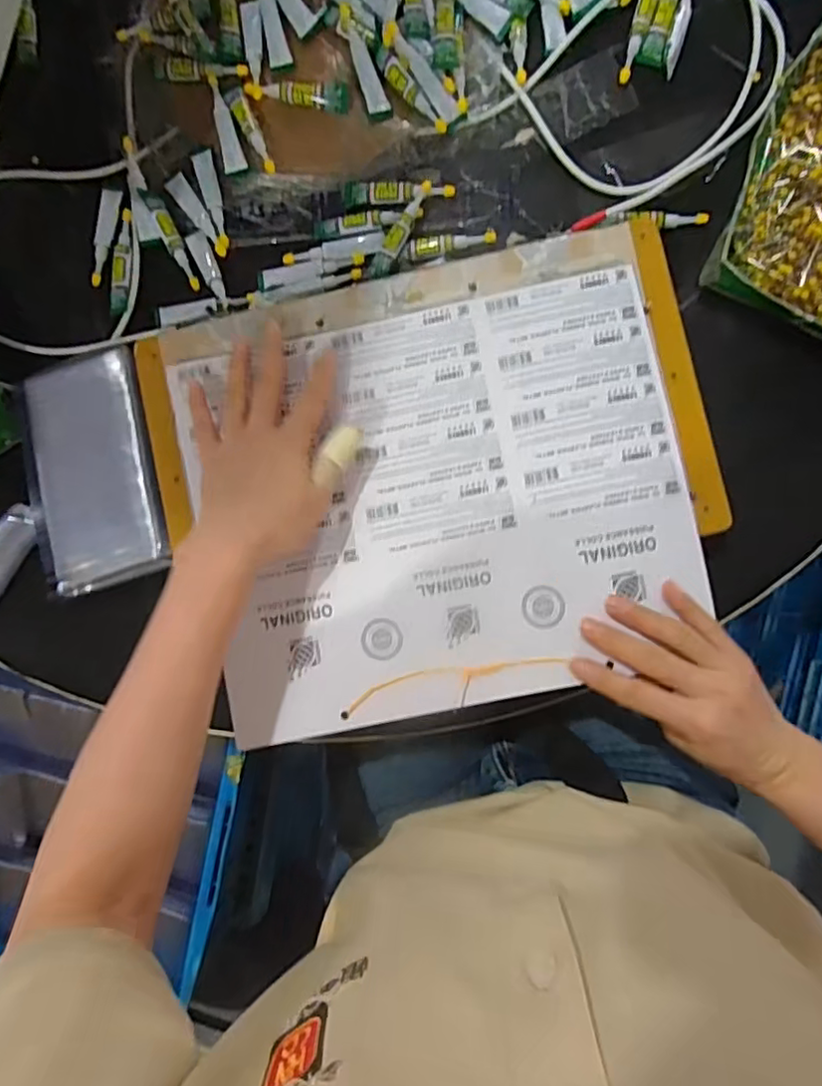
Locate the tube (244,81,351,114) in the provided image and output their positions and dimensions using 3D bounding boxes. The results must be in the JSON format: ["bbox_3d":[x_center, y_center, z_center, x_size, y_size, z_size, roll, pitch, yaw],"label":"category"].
[{"bbox_3d":[-0.084,-0.334,0.443,0.076,0.006,0.018,8,88,5],"label":"tube"}]

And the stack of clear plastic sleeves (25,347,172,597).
[{"bbox_3d":[-0.228,-0.051,0.432,0.093,0.017,0.158,-14,86,4],"label":"stack of clear plastic sleeves"}]

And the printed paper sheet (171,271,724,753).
[{"bbox_3d":[0.017,-0.025,0.401,0.321,0.009,0.265,-12,85,4],"label":"printed paper sheet"}]

